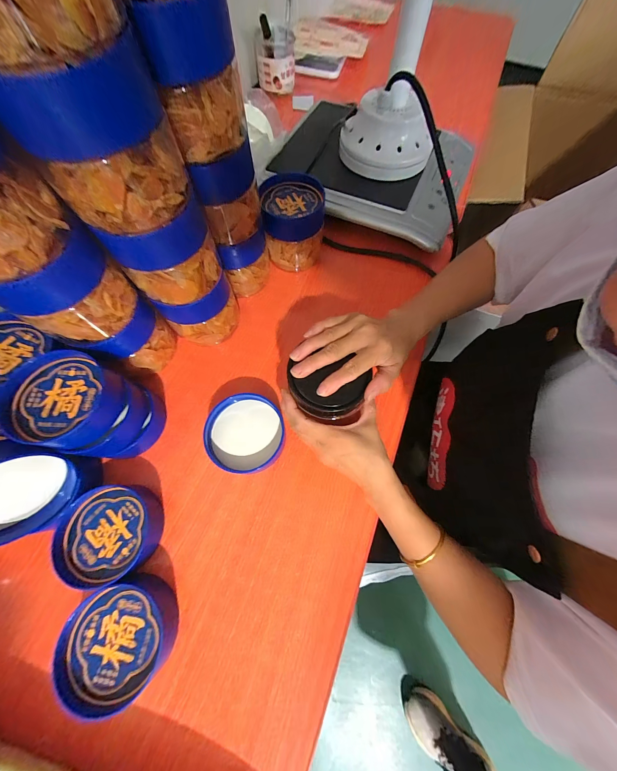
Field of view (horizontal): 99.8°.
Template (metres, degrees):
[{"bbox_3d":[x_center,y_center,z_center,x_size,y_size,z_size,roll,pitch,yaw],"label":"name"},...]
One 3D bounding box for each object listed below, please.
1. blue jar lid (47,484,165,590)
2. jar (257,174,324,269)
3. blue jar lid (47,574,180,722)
[{"bbox_3d":[-0.216,0.160,0.280,0.099,0.028,0.088,-19,71,-8],"label":"blue jar lid"},{"bbox_3d":[-0.024,-0.246,0.398,0.086,0.088,0.094,0,69,-1],"label":"jar"},{"bbox_3d":[-0.183,0.241,0.248,0.100,0.027,0.089,-15,70,-6],"label":"blue jar lid"}]

